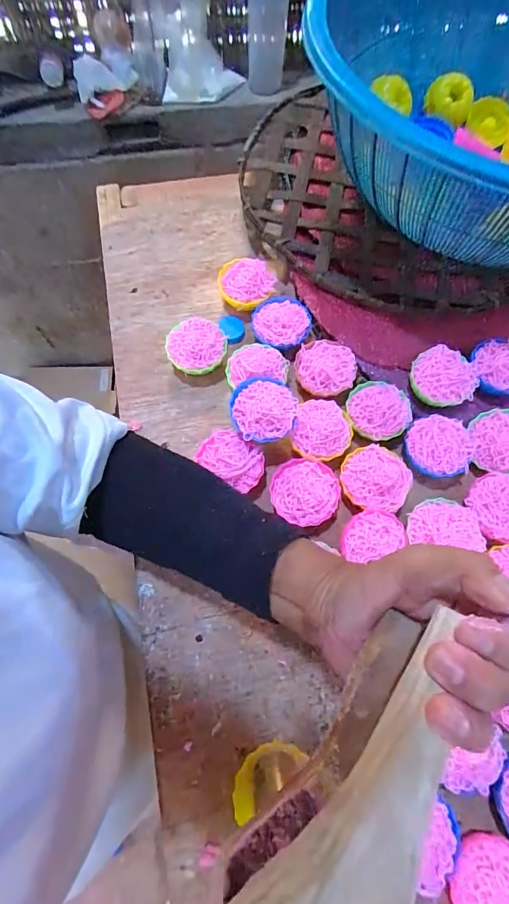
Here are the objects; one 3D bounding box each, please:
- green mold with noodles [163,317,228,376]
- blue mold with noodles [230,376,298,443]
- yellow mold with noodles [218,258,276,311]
[{"bbox_3d":[-0.060,-0.108,0.429,0.060,0.030,0.058,0,68,-1],"label":"green mold with noodles"},{"bbox_3d":[0.009,-0.038,0.370,0.058,0.033,0.057,-1,70,3],"label":"blue mold with noodles"},{"bbox_3d":[-0.009,-0.186,0.453,0.061,0.030,0.051,10,68,3],"label":"yellow mold with noodles"}]

